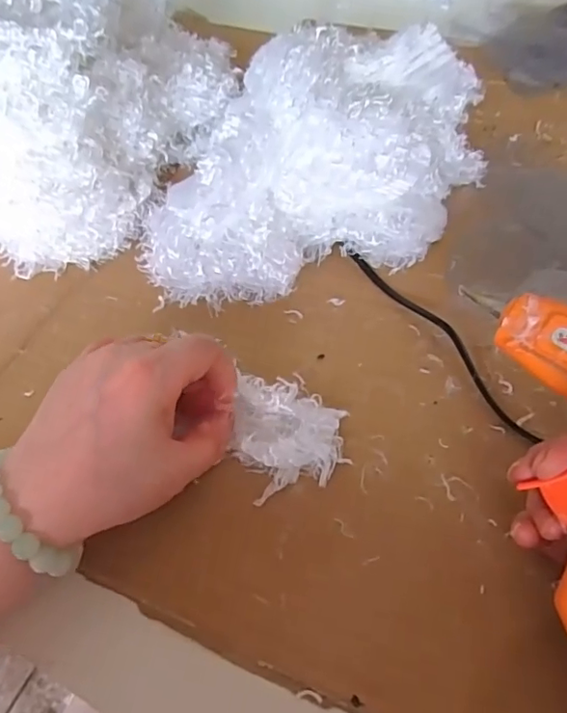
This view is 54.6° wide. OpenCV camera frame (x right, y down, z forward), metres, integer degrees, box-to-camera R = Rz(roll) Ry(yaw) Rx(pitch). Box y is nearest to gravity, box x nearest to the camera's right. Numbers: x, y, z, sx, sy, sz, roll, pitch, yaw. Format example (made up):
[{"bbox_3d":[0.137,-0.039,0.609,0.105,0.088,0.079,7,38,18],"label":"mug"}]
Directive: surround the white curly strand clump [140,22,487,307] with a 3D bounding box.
[{"bbox_3d":[0.030,-0.132,0.361,0.263,0.097,0.149,-35,59,-18],"label":"white curly strand clump"}]

